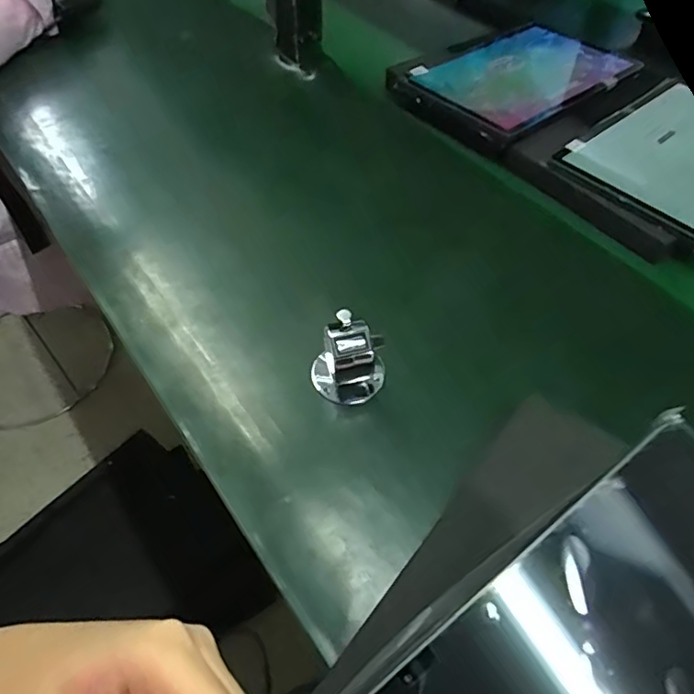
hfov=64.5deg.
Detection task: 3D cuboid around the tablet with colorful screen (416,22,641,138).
[{"bbox_3d":[0.218,-0.333,0.663,0.257,0.010,0.166,-32,59,-24],"label":"tablet with colorful screen"}]

